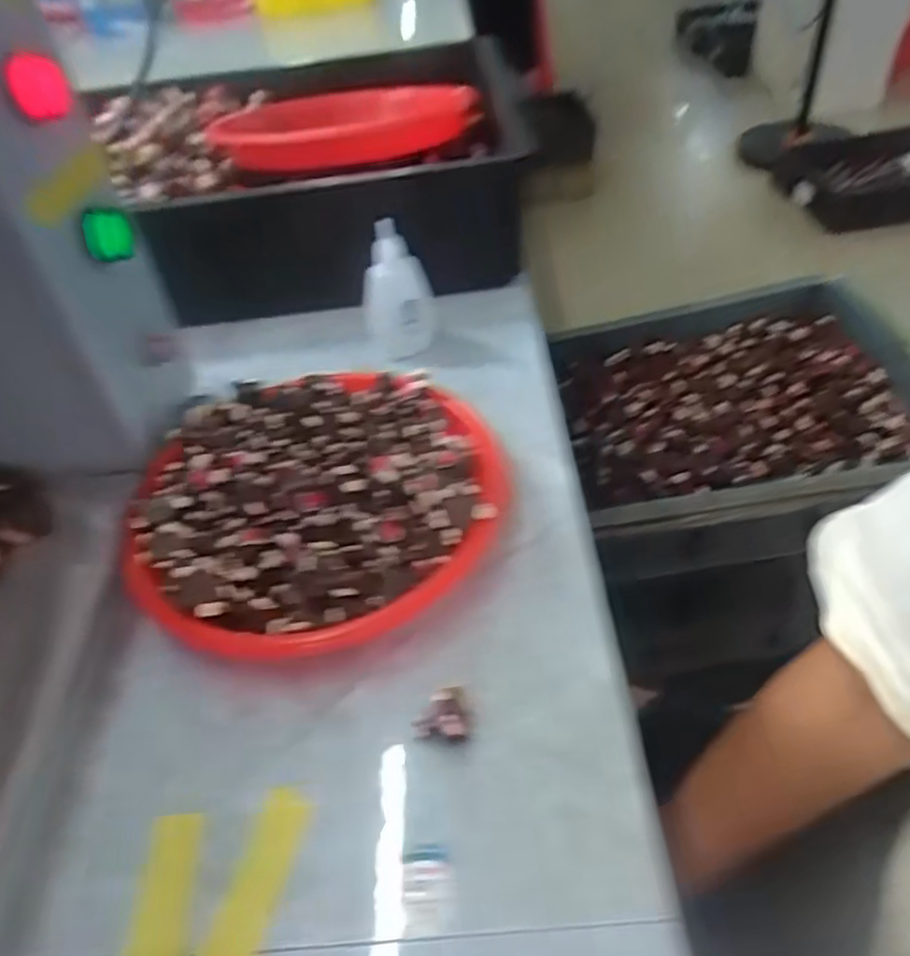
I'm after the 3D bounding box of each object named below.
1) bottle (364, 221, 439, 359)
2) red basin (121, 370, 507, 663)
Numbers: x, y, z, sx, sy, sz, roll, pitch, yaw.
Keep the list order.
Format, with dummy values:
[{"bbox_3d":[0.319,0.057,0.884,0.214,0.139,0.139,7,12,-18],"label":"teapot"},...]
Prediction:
[{"bbox_3d":[-0.036,-0.128,0.466,0.045,0.081,0.034,-5,44,4],"label":"bottle"},{"bbox_3d":[-0.072,0.007,0.362,0.188,0.038,0.180,-4,44,4],"label":"red basin"}]

